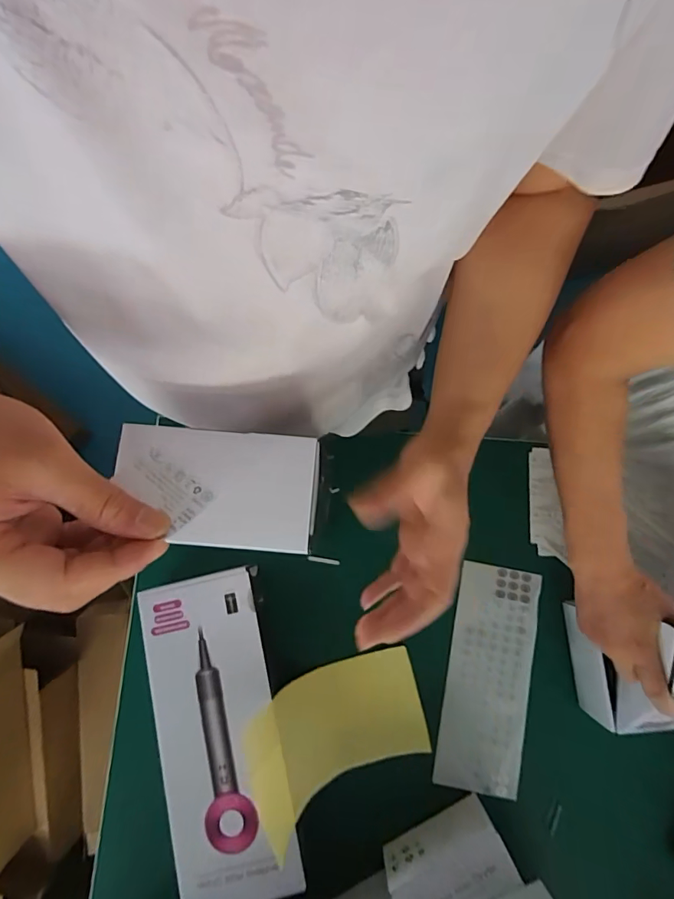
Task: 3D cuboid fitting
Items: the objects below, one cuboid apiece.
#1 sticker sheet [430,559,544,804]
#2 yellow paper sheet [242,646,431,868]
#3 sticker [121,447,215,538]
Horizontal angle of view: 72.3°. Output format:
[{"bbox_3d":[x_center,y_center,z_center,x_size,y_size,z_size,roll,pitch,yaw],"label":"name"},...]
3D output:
[{"bbox_3d":[0.204,0.301,0.619,0.107,0.008,0.280,11,79,4],"label":"sticker sheet"},{"bbox_3d":[0.004,0.333,0.545,0.206,0.104,0.133,-21,80,-4],"label":"yellow paper sheet"},{"bbox_3d":[-0.096,0.021,0.261,0.056,0.005,0.030,38,65,25],"label":"sticker"}]

